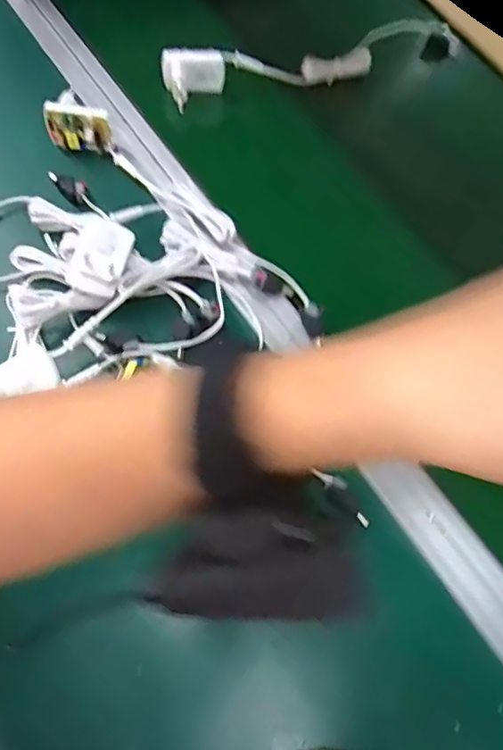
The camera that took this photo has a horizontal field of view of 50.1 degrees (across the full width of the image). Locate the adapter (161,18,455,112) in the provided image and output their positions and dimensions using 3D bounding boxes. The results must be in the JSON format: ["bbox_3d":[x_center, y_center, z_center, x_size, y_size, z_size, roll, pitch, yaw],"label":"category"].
[{"bbox_3d":[0.073,-0.345,0.573,0.340,0.054,0.052,-18,68,-13],"label":"adapter"}]

